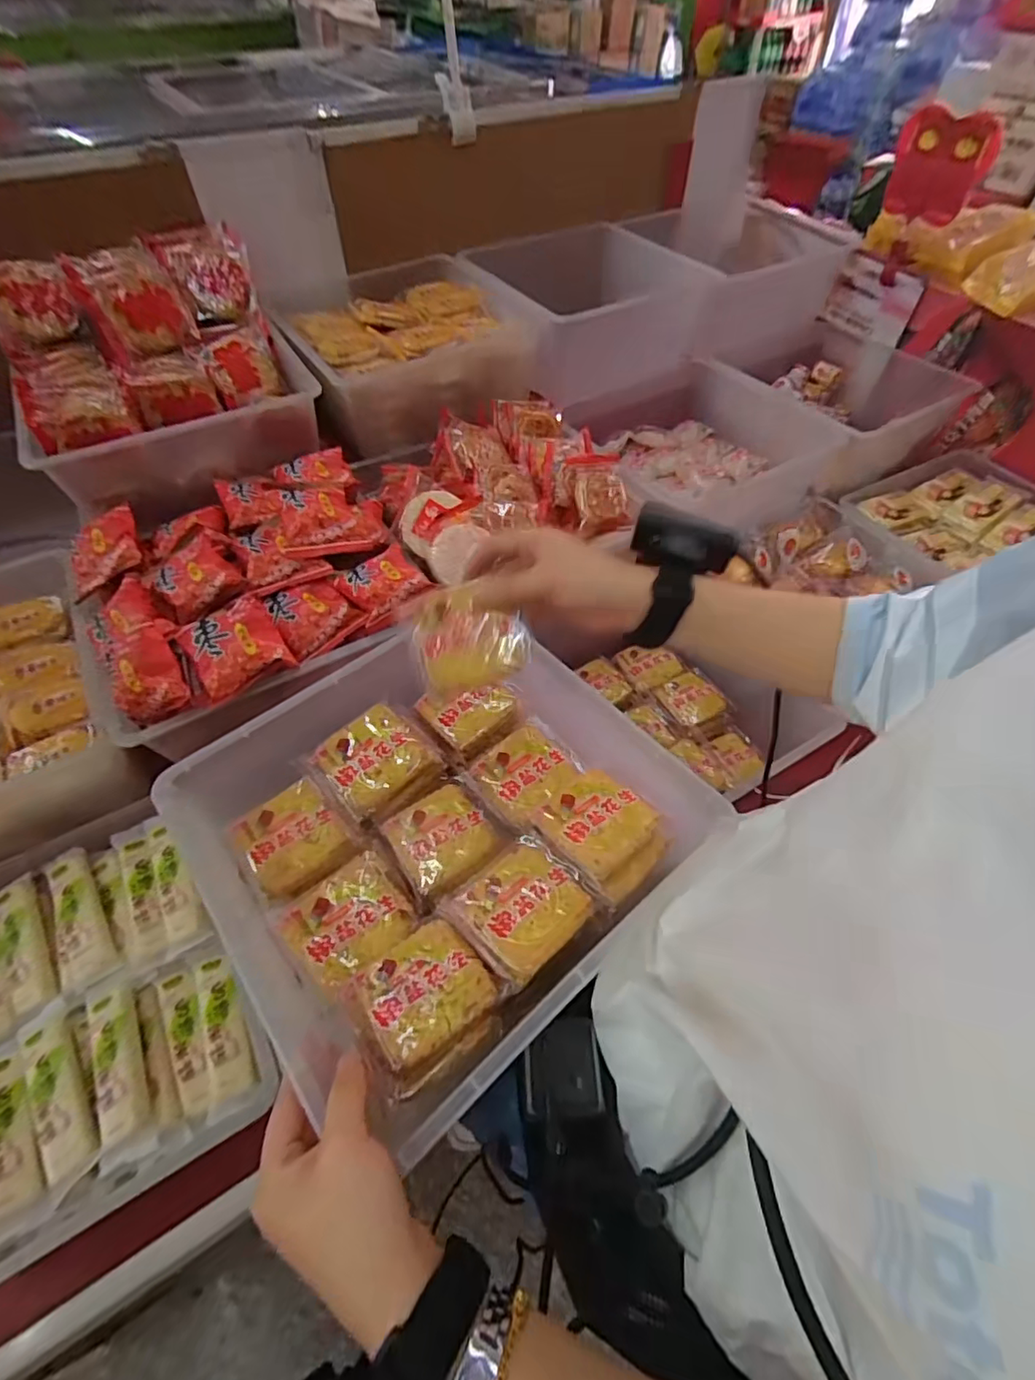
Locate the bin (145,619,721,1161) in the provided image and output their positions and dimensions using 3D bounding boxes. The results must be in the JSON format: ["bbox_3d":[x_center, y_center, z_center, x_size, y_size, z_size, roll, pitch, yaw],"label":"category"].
[{"bbox_3d":[-0.065,0.088,0.414,0.295,0.072,0.318,-36,62,-23],"label":"bin"}]

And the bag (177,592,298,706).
[{"bbox_3d":[-0.249,-0.038,0.495,0.075,0.025,0.072,-31,95,-20],"label":"bag"}]

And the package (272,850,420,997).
[{"bbox_3d":[-0.121,0.162,0.395,0.081,0.018,0.072,-34,61,-22],"label":"package"}]

